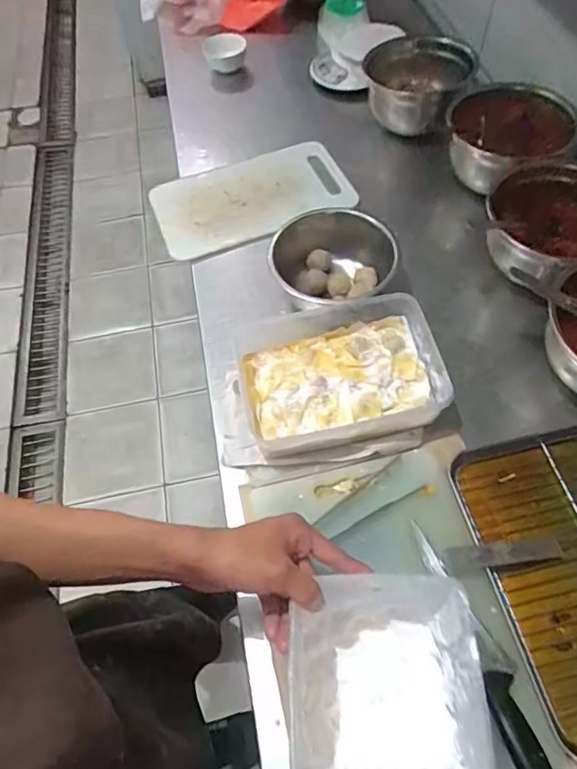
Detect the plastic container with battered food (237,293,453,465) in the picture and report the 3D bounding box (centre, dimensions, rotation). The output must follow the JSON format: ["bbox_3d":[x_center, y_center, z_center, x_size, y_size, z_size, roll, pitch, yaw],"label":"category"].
[{"bbox_3d":[0.063,-0.010,0.643,0.235,0.068,0.171,-9,59,-4],"label":"plastic container with battered food"}]

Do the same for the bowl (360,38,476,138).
[{"bbox_3d":[0.227,-0.535,0.930,0.179,0.112,0.179,-1,59,1],"label":"bowl"}]

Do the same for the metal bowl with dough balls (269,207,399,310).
[{"bbox_3d":[0.064,-0.159,0.733,0.166,0.086,0.165,-1,59,1],"label":"metal bowl with dough balls"}]

